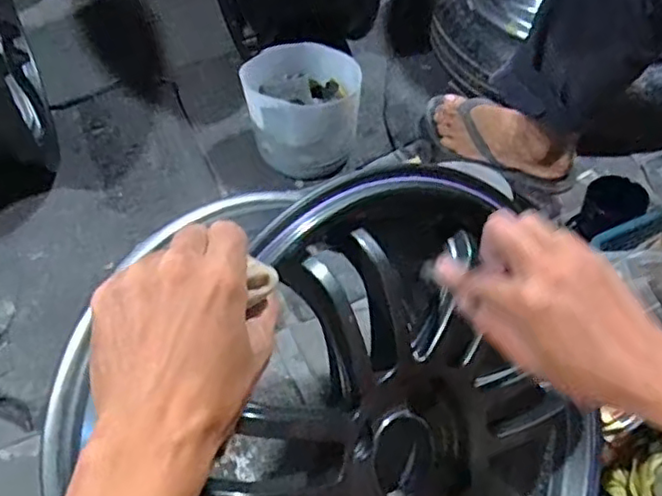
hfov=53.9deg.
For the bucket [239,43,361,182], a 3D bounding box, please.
[{"bbox_3d":[-0.038,-0.207,0.996,0.157,0.163,0.133,-27,58,-17],"label":"bucket"}]

